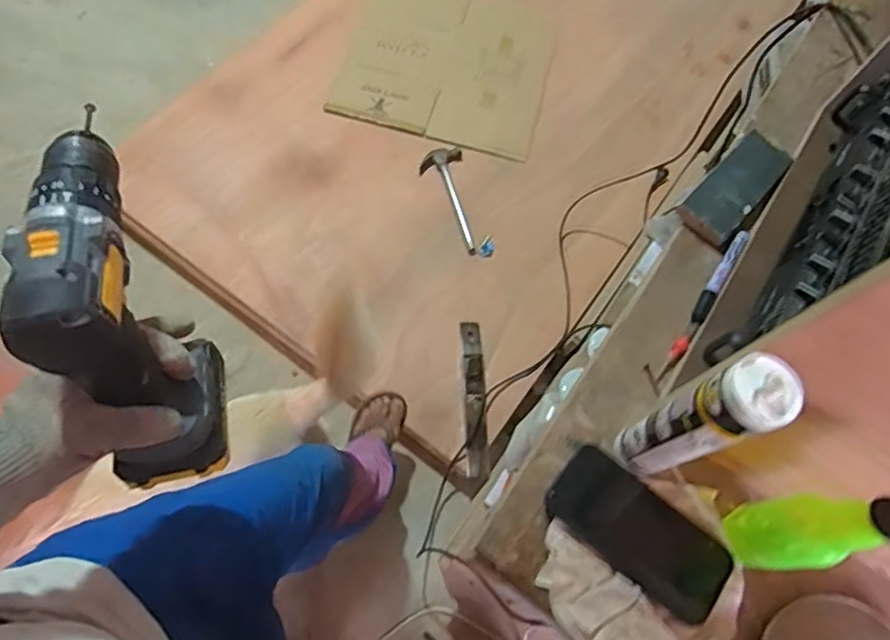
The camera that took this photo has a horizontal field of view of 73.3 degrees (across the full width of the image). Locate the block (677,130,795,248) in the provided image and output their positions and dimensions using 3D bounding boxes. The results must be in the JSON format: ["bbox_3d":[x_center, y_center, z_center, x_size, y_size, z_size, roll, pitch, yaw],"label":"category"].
[{"bbox_3d":[0.356,-0.165,0.725,0.065,0.016,0.175,43,69,12],"label":"block"}]

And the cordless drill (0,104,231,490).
[{"bbox_3d":[-0.212,0.012,0.402,0.064,0.223,0.152,-11,45,-6],"label":"cordless drill"}]

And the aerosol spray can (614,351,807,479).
[{"bbox_3d":[0.199,0.091,0.493,0.047,0.213,0.049,-26,72,-16],"label":"aerosol spray can"}]

